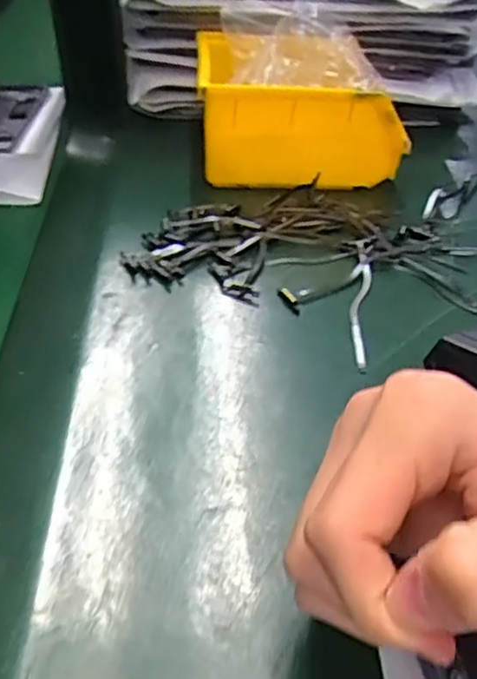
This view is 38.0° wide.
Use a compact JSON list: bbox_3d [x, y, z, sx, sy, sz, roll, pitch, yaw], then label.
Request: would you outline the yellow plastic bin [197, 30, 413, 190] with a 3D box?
[{"bbox_3d":[0.040,-0.158,0.489,0.134,0.087,0.117,0,40,-4],"label":"yellow plastic bin"}]

